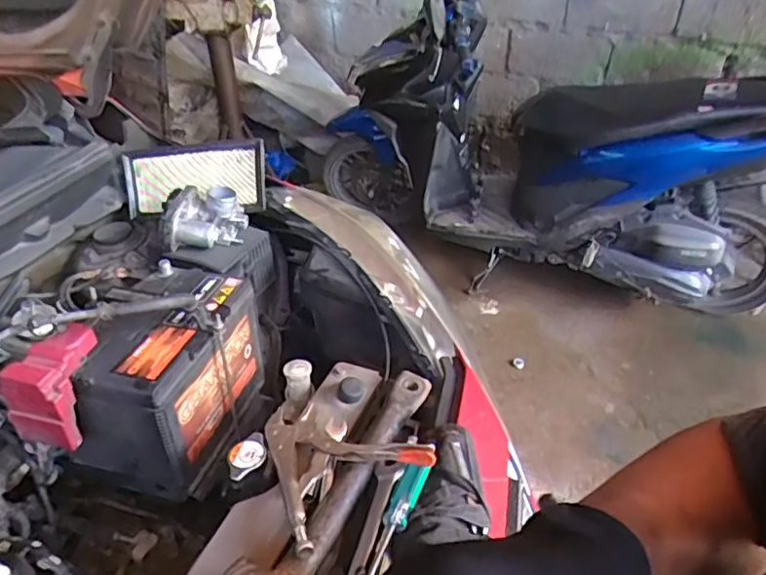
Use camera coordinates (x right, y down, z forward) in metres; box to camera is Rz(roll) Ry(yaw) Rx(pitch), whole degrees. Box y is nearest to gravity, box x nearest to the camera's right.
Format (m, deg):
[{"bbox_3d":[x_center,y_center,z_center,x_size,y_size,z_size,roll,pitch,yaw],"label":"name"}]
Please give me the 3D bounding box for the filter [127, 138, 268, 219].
[{"bbox_3d":[-0.320,-0.185,1.020,0.245,0.109,0.042,-3,16,10],"label":"filter"}]

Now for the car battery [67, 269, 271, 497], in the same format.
[{"bbox_3d":[-0.290,0.114,0.825,0.159,0.200,0.272,6,39,9],"label":"car battery"}]

